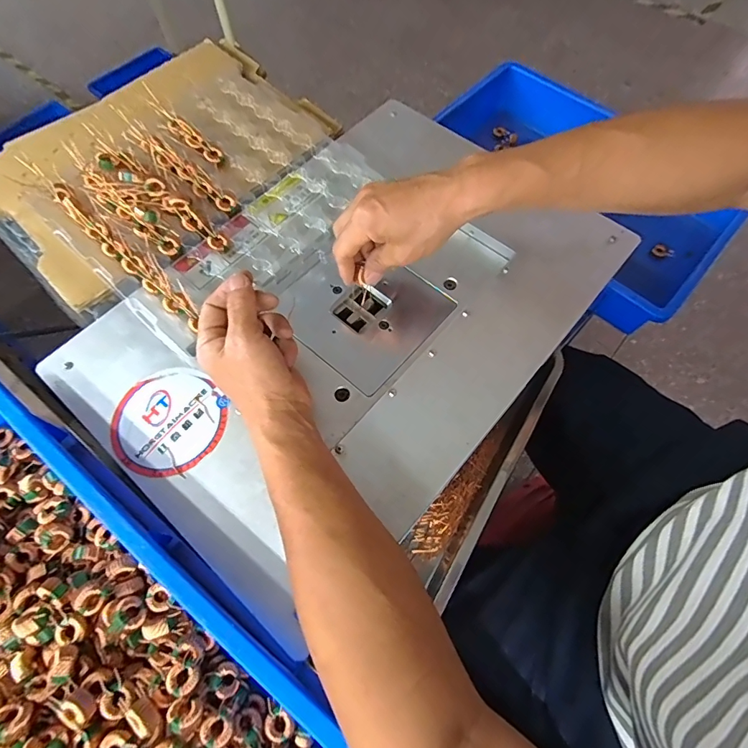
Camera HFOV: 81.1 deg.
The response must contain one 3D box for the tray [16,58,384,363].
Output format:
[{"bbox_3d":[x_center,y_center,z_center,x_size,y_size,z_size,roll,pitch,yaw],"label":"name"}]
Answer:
[{"bbox_3d":[-0.183,-0.199,0.471,0.283,0.043,0.324,40,72,17],"label":"tray"}]

